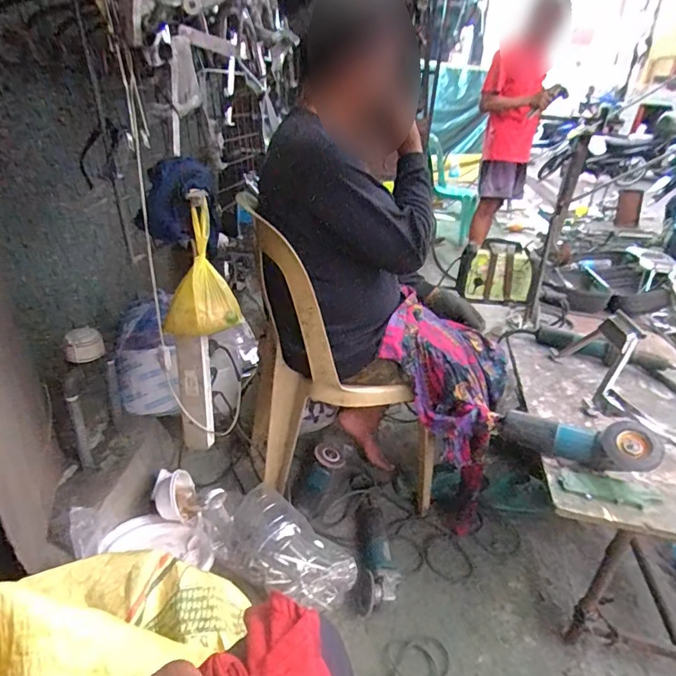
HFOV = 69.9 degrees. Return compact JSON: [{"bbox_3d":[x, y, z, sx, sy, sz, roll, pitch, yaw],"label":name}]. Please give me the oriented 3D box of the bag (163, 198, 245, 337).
[{"bbox_3d":[-0.259,-0.114,0.914,0.131,0.249,0.088,19,31,25],"label":"bag"}]

